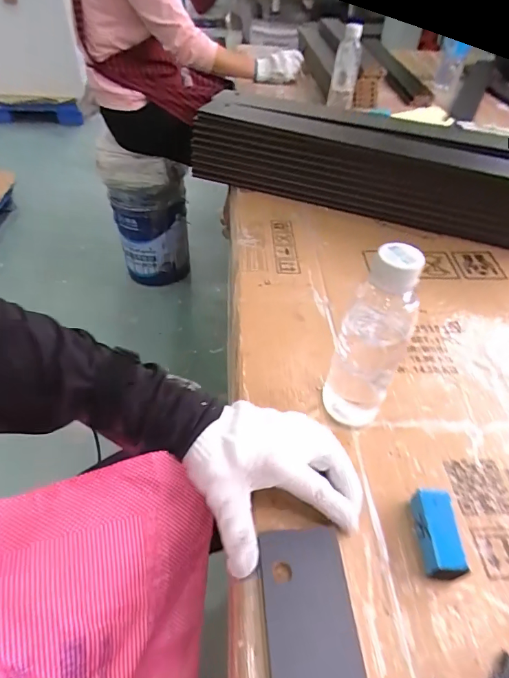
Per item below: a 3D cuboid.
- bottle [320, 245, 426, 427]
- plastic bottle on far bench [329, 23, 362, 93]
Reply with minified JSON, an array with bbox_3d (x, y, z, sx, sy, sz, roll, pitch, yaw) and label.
[{"bbox_3d":[0.099,0.004,0.353,0.051,0.184,0.047,21,50,15],"label":"bottle"},{"bbox_3d":[0.192,-0.577,0.865,0.054,0.143,0.058,11,69,7],"label":"plastic bottle on far bench"}]

